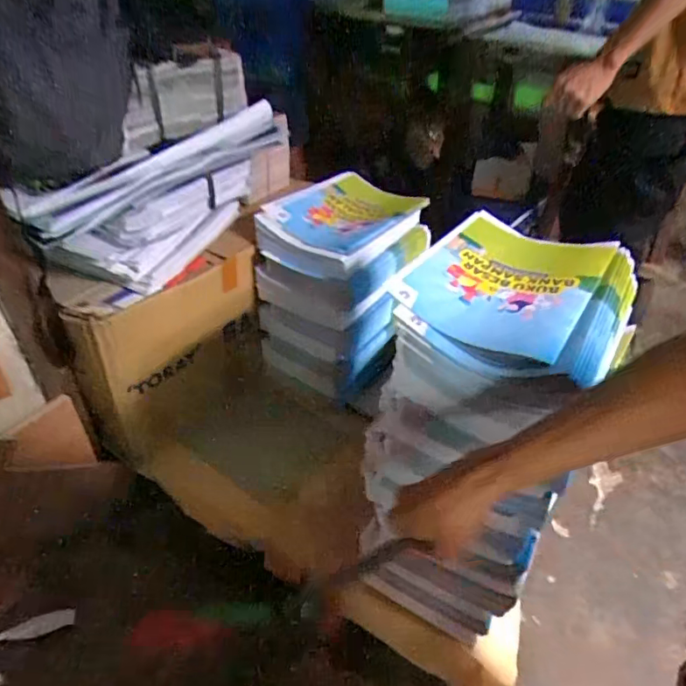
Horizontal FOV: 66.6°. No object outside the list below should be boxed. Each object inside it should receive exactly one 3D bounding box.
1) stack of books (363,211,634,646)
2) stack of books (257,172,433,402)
[{"bbox_3d":[0.209,0.134,0.831,0.261,0.537,0.334,24,44,21],"label":"stack of books"},{"bbox_3d":[-0.001,-0.137,1.282,0.308,0.405,0.354,21,43,18],"label":"stack of books"}]

